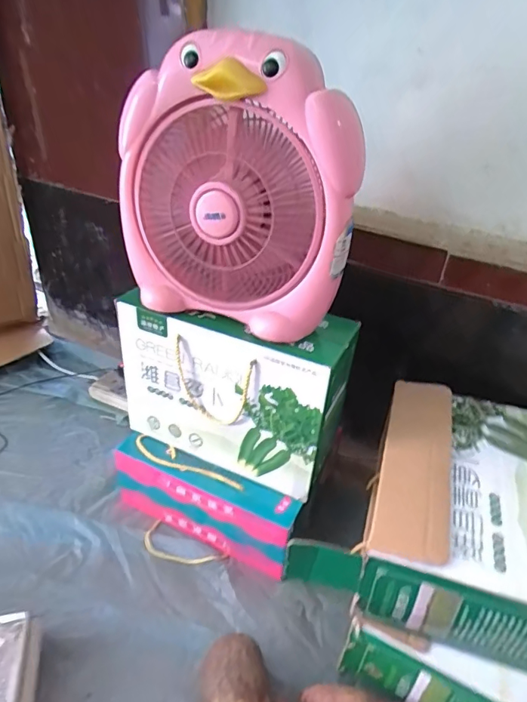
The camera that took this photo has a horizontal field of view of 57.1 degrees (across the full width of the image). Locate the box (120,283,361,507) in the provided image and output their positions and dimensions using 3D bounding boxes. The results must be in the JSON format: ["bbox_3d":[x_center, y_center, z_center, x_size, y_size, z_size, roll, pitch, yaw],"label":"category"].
[{"bbox_3d":[-0.057,0.055,0.799,0.353,0.261,0.115,16,37,18],"label":"box"}]

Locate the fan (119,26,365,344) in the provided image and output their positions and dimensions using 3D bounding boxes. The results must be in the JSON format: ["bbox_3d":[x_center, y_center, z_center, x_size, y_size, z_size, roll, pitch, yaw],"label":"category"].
[{"bbox_3d":[-0.043,-0.212,0.651,0.323,0.343,0.145,25,40,28],"label":"fan"}]

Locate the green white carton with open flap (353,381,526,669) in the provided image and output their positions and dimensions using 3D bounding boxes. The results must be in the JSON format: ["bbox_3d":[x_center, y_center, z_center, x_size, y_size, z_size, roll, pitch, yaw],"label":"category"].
[{"bbox_3d":[0.300,0.223,0.701,0.271,0.123,0.368,14,36,15],"label":"green white carton with open flap"}]

